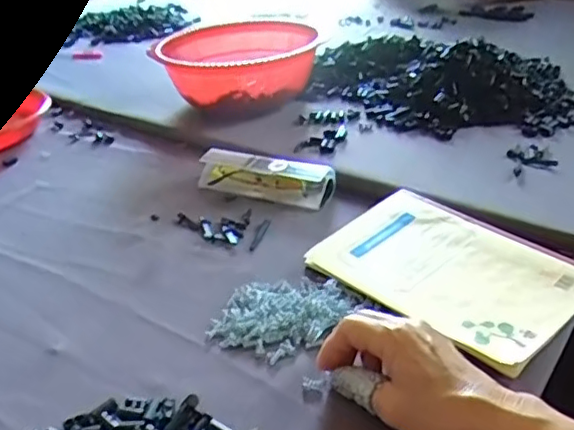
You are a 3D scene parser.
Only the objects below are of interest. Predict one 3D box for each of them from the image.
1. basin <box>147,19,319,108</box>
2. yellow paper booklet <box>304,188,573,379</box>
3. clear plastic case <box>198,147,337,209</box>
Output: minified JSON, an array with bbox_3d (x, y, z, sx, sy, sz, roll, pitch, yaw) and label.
[{"bbox_3d":[-0.066,-0.205,0.861,0.207,0.093,0.217,-3,31,7],"label":"basin"},{"bbox_3d":[0.135,0.041,0.506,0.143,0.012,0.205,-30,38,-33],"label":"yellow paper booklet"},{"bbox_3d":[-0.027,-0.044,0.665,0.155,0.032,0.046,10,35,27],"label":"clear plastic case"}]

